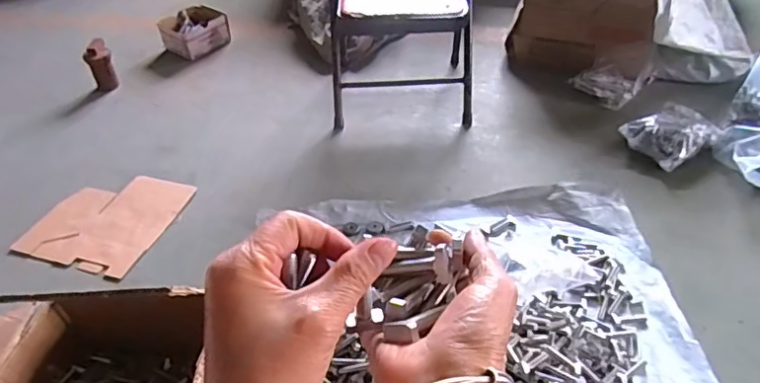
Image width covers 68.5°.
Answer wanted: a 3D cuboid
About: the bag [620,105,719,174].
[{"bbox_3d":[0.614,-0.120,1.181,0.166,0.062,0.135,-23,45,-21],"label":"bag"}]

